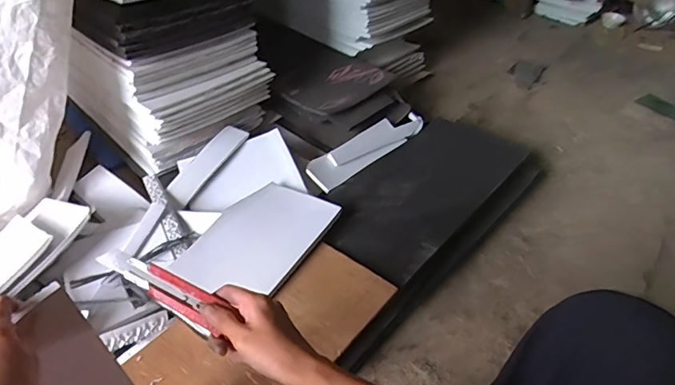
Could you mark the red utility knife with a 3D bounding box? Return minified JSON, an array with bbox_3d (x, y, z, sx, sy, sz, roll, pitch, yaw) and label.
[{"bbox_3d":[-0.165,0.087,0.438,0.130,0.020,0.028,30,46,9],"label":"red utility knife"}]

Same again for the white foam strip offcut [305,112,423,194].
[{"bbox_3d":[0.076,-0.108,1.067,0.075,0.035,0.365,34,49,28],"label":"white foam strip offcut"}]

